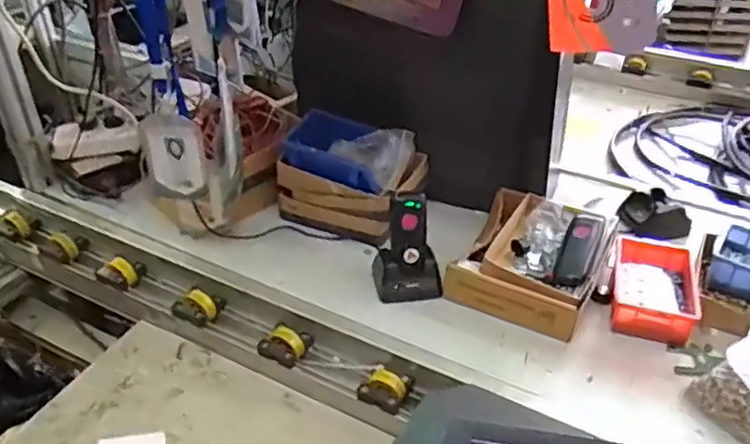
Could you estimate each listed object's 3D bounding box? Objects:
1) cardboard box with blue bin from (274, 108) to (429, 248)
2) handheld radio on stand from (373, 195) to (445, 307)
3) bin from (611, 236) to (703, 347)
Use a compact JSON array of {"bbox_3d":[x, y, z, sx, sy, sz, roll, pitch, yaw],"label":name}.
[{"bbox_3d":[-0.034,-0.071,0.991,0.196,0.125,0.134,15,40,19],"label":"cardboard box with blue bin"},{"bbox_3d":[0.041,0.037,0.871,0.080,0.136,0.070,-7,38,-8],"label":"handheld radio on stand"},{"bbox_3d":[0.357,0.089,0.869,0.103,0.053,0.154,13,39,17],"label":"bin"}]

